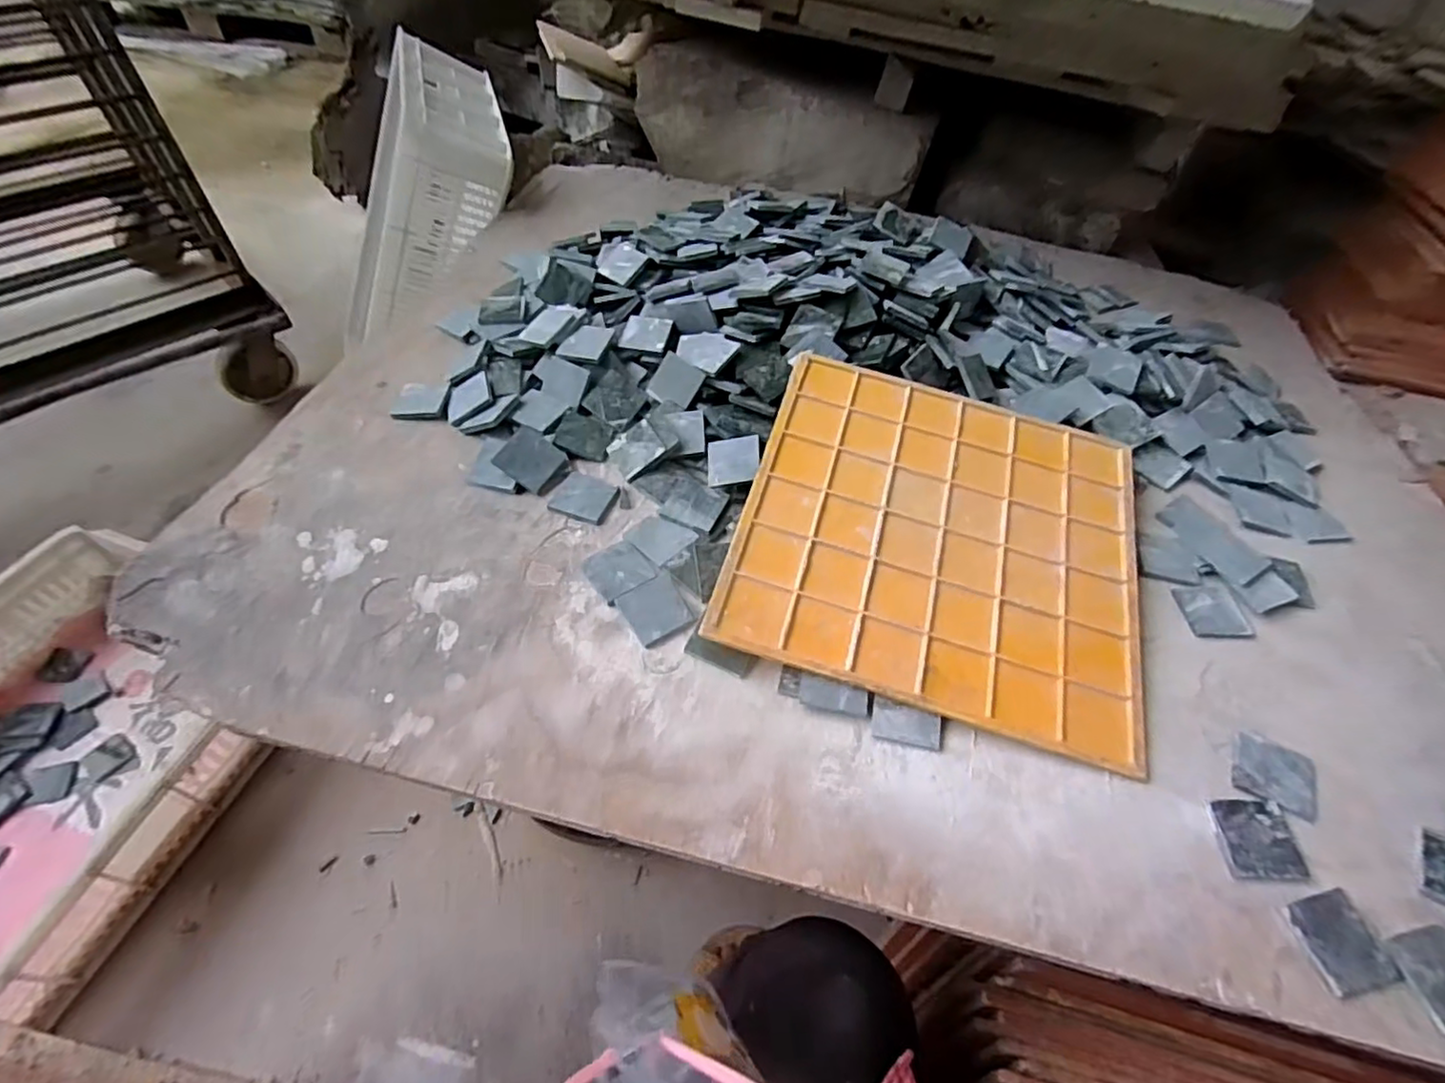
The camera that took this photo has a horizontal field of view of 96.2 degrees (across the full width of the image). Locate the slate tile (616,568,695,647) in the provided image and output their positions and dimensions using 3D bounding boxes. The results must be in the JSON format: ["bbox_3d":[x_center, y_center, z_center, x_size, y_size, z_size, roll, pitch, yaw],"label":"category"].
[{"bbox_3d":[-0.053,0.052,0.516,0.048,0.004,0.054,-29,61,-20],"label":"slate tile"}]

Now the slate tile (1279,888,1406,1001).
[{"bbox_3d":[0.375,0.243,0.393,0.047,0.007,0.049,-11,56,-10],"label":"slate tile"}]

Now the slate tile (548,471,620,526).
[{"bbox_3d":[-0.124,-0.042,0.583,0.053,0.004,0.047,18,56,10],"label":"slate tile"}]

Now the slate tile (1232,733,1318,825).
[{"bbox_3d":[0.388,0.163,0.453,0.052,0.005,0.047,22,57,13],"label":"slate tile"}]

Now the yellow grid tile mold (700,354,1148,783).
[{"bbox_3d":[0.182,-0.007,0.540,0.321,0.007,0.305,17,61,7],"label":"yellow grid tile mold"}]

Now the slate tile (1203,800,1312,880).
[{"bbox_3d":[0.353,0.196,0.426,0.053,0.006,0.048,1,55,-1],"label":"slate tile"}]

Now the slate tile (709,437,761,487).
[{"bbox_3d":[0.010,-0.075,0.598,0.048,0.005,0.049,-4,67,14],"label":"slate tile"}]

